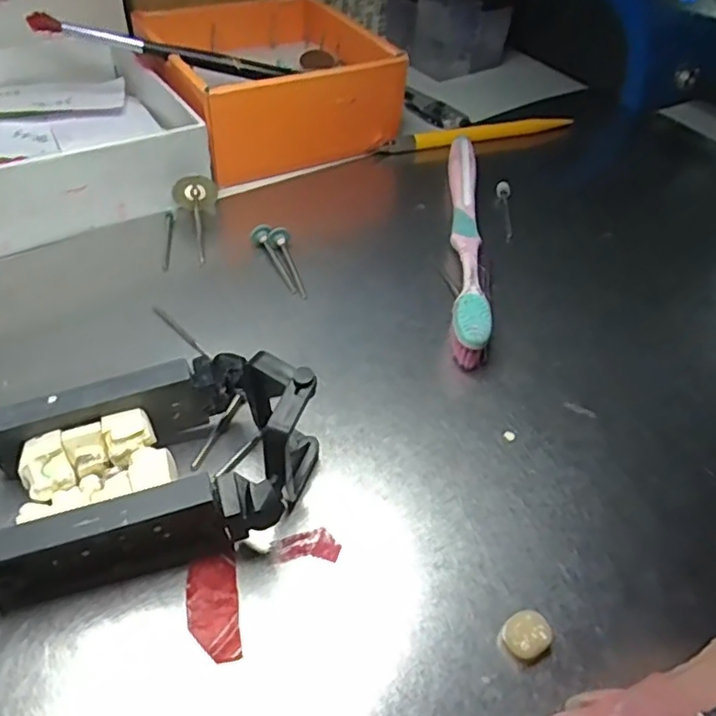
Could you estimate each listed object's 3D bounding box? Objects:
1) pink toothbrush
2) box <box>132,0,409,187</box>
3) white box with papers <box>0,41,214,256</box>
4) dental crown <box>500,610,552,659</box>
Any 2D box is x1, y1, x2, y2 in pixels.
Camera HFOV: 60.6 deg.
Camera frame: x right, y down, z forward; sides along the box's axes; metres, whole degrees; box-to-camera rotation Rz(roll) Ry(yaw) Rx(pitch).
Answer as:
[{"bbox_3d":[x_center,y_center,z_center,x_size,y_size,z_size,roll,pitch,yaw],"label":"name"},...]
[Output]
[{"bbox_3d":[0.051,-0.064,0.293,0.015,0.018,0.178,7,46,1],"label":"pink toothbrush"},{"bbox_3d":[-0.055,-0.163,0.357,0.124,0.048,0.127,-26,54,-26],"label":"box"},{"bbox_3d":[-0.164,-0.115,0.312,0.136,0.036,0.137,-23,52,-24],"label":"white box with papers"},{"bbox_3d":[0.046,0.076,0.169,0.012,0.006,0.011,2,47,-3],"label":"dental crown"}]

